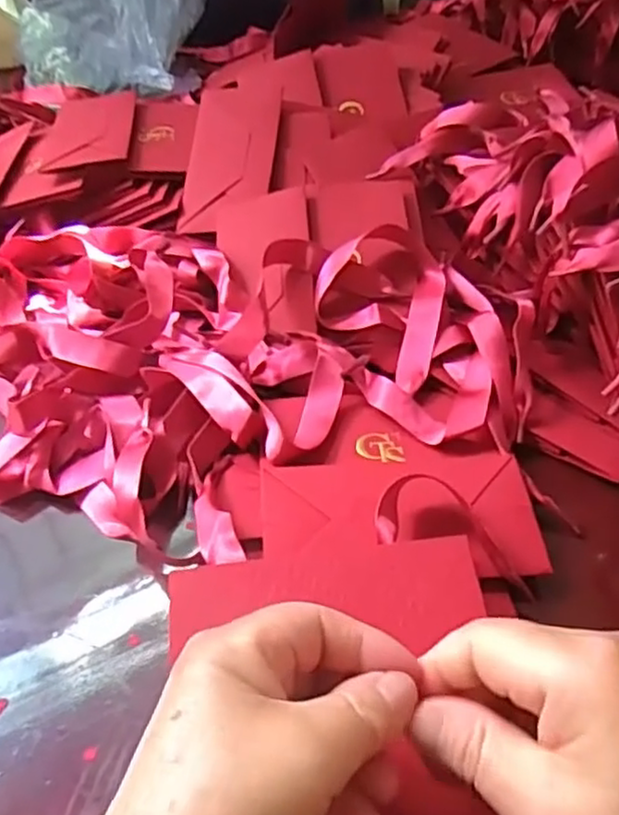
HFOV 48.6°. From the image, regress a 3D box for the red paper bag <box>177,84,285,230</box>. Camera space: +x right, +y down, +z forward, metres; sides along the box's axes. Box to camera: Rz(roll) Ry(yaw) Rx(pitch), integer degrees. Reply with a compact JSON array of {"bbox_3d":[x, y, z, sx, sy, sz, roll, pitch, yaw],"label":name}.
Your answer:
[{"bbox_3d":[-0.063,-0.199,0.544,0.068,0.006,0.140,3,71,11],"label":"red paper bag"}]

